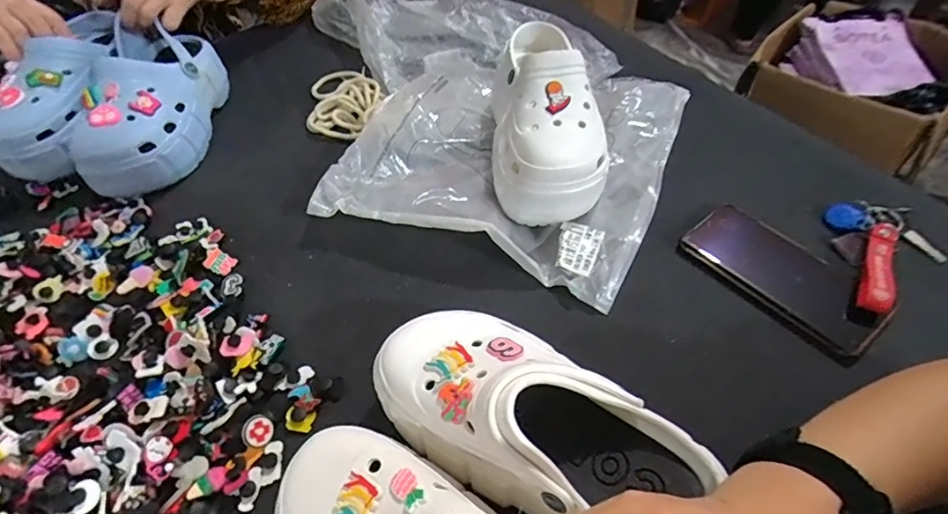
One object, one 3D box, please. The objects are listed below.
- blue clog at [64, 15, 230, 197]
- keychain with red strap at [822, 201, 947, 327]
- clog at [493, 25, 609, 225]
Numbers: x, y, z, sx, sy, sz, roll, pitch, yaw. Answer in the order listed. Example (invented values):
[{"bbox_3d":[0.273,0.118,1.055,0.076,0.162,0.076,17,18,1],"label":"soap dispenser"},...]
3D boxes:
[{"bbox_3d":[-0.388,-0.180,0.601,0.106,0.095,0.221,-6,52,1],"label":"blue clog"},{"bbox_3d":[0.341,-0.006,0.436,0.126,0.035,0.088,-34,56,-20],"label":"keychain with red strap"},{"bbox_3d":[0.073,-0.155,0.511,0.111,0.101,0.235,-2,52,5],"label":"clog"}]

